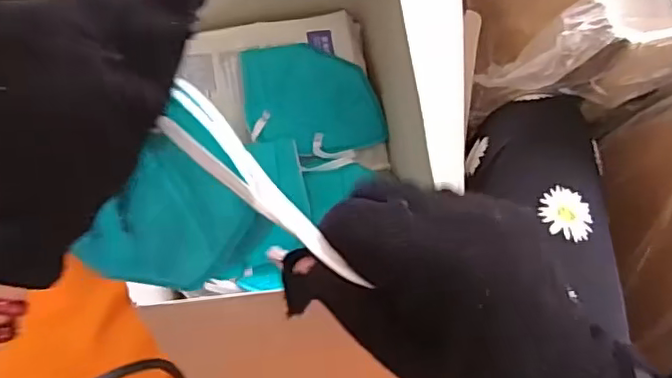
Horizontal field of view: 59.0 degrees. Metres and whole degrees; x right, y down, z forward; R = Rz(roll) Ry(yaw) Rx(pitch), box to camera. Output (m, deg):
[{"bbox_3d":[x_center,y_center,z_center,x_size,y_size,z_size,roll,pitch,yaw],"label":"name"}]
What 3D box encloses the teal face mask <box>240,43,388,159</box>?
[{"bbox_3d":[-0.020,-0.079,0.527,0.117,0.014,0.112,-7,76,-2],"label":"teal face mask"}]

